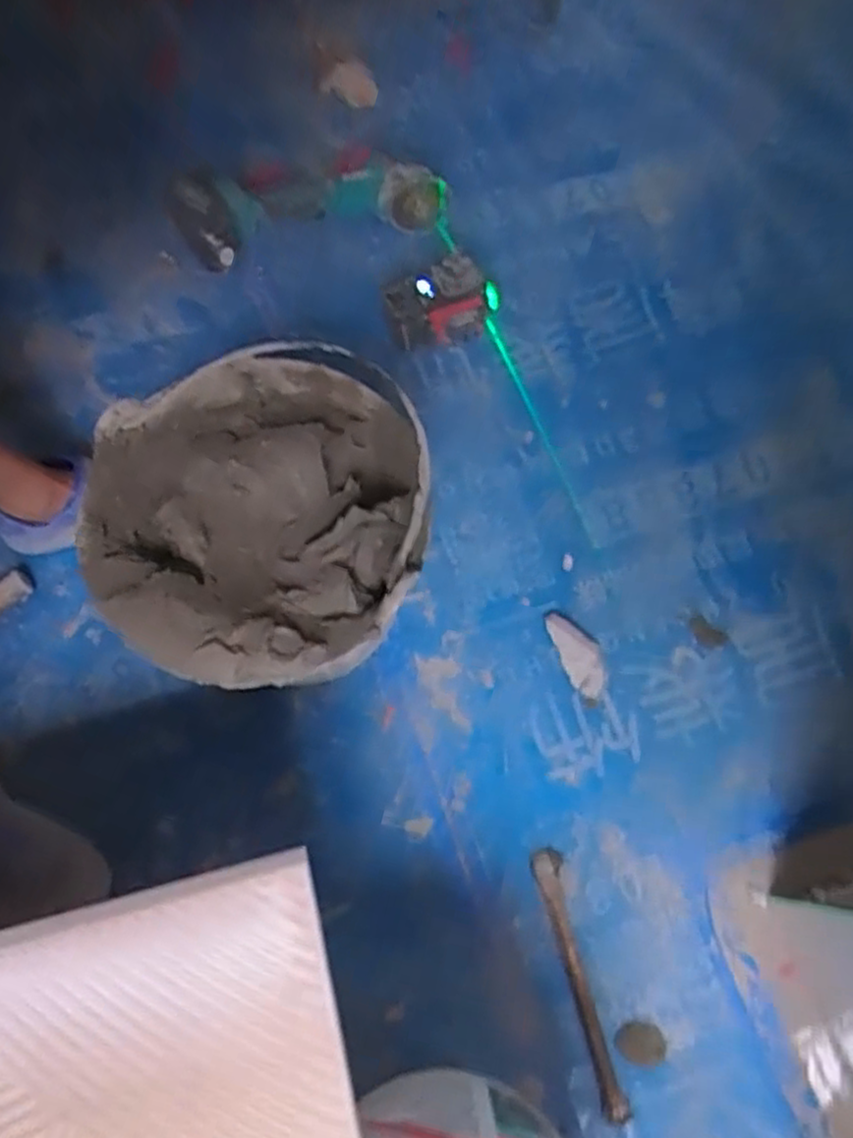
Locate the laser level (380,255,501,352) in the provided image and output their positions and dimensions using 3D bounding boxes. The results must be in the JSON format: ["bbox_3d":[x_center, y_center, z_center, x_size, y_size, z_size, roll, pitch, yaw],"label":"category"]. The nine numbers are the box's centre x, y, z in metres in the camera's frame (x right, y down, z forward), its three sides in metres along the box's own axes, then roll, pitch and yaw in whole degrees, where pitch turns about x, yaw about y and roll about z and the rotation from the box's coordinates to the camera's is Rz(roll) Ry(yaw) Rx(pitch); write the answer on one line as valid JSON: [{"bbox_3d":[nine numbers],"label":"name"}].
[{"bbox_3d":[0.019,-0.343,0.946,0.147,0.098,0.074,-16,70,-4],"label":"laser level"}]

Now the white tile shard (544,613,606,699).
[{"bbox_3d":[0.176,0.096,0.856,0.047,0.023,0.106,-24,72,-8],"label":"white tile shard"}]

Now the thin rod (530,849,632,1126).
[{"bbox_3d":[0.153,0.414,0.743,0.031,0.015,0.247,-12,70,-4],"label":"thin rod"}]

